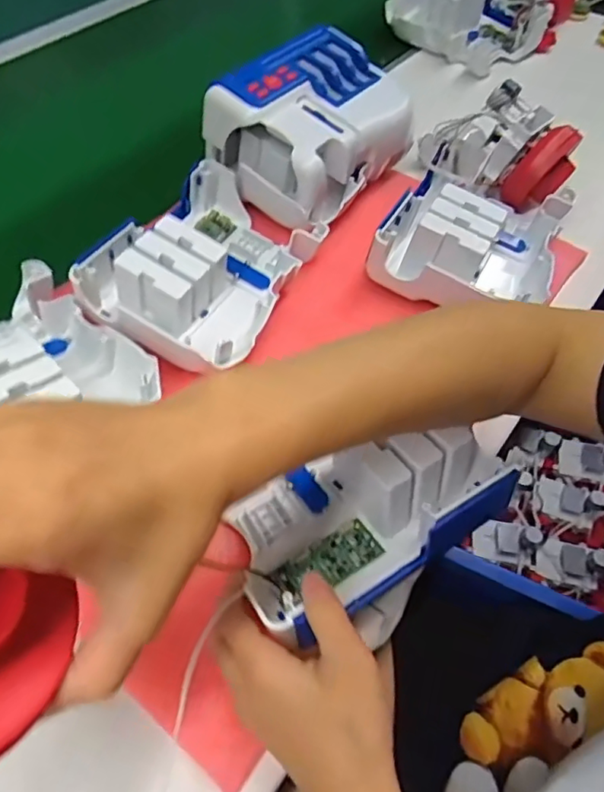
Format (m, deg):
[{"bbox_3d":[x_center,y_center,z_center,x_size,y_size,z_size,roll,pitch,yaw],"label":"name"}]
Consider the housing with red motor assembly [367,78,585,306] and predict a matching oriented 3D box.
[{"bbox_3d":[0.168,-0.179,0.501,0.142,0.083,0.226,22,57,15],"label":"housing with red motor assembly"}]

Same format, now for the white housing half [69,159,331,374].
[{"bbox_3d":[-0.078,-0.114,0.462,0.140,0.061,0.189,25,58,16],"label":"white housing half"}]

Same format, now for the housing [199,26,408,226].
[{"bbox_3d":[0.016,-0.260,0.538,0.130,0.104,0.174,32,60,20],"label":"housing"}]

